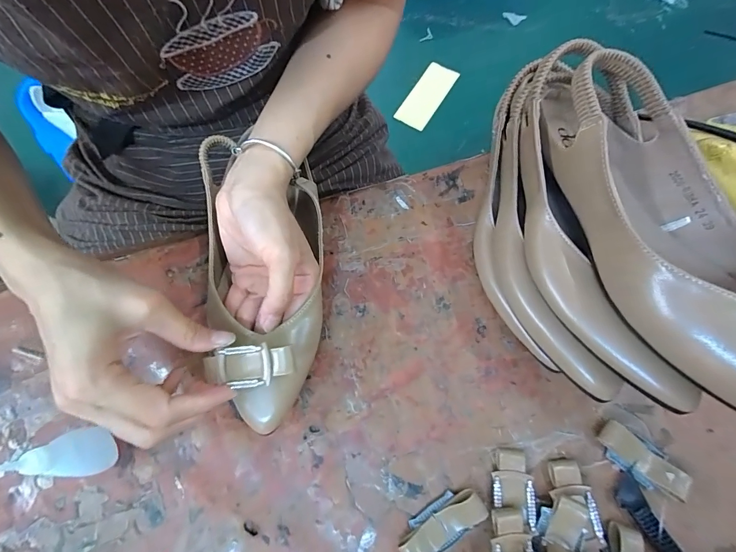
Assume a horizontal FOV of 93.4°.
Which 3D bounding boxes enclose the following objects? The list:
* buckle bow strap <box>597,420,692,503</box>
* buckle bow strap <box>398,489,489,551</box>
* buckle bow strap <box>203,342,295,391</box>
[{"bbox_3d":[0.196,0.131,0.250,0.061,0.017,0.027,34,77,11],"label":"buckle bow strap"},{"bbox_3d":[0.051,0.175,0.242,0.065,0.014,0.027,-34,76,-8],"label":"buckle bow strap"},{"bbox_3d":[-0.082,0.060,0.229,0.063,0.011,0.026,-8,73,9],"label":"buckle bow strap"}]

